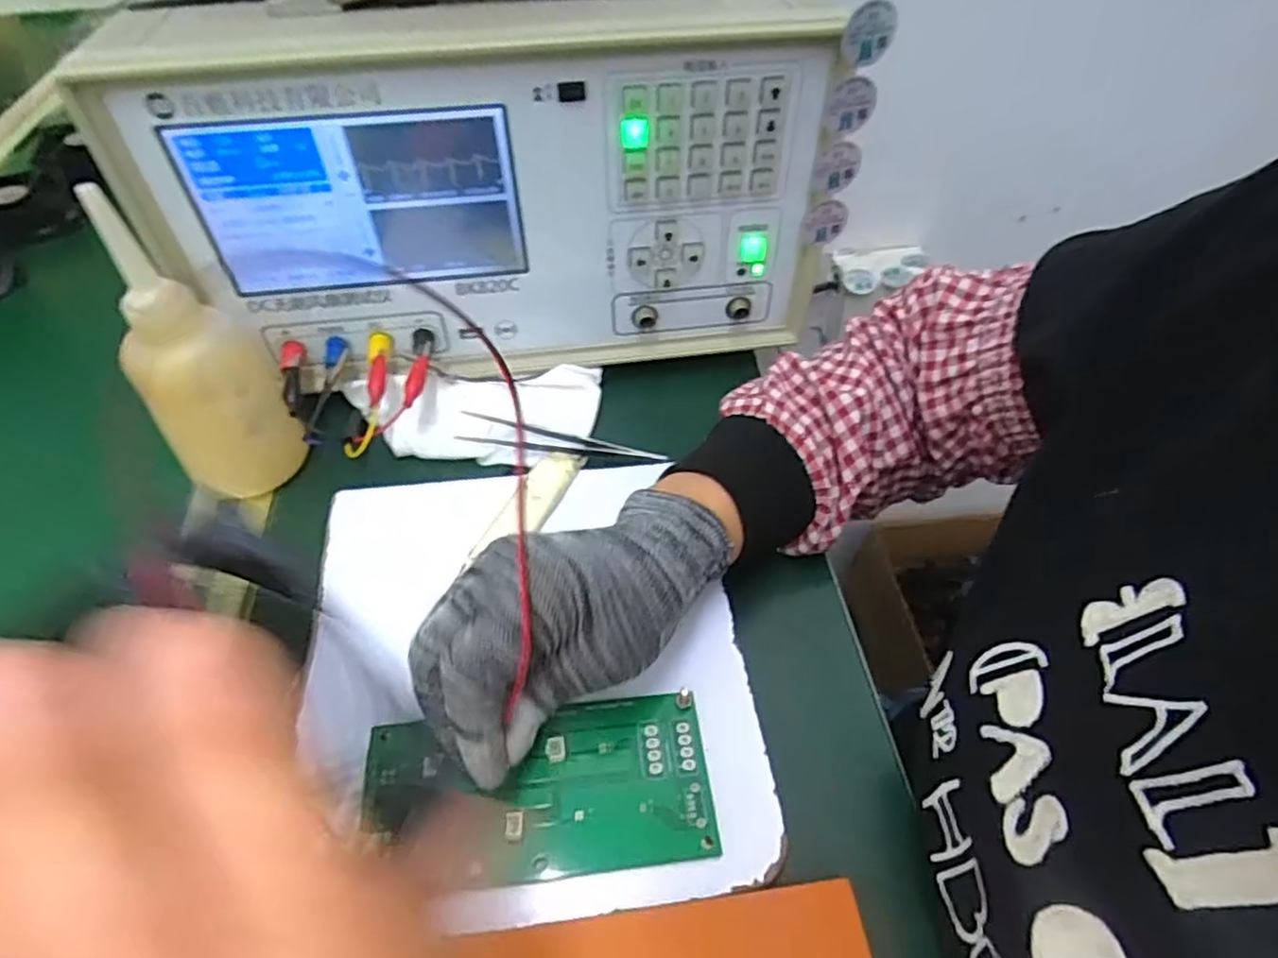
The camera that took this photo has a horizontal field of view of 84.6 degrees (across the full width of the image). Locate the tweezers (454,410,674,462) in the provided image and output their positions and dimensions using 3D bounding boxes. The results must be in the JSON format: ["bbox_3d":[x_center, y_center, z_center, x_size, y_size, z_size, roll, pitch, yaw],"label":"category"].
[{"bbox_3d":[-0.043,-0.023,0.407,0.122,0.009,0.017,7,51,7],"label":"tweezers"}]

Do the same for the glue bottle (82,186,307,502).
[{"bbox_3d":[-0.226,-0.060,0.354,0.062,0.144,0.066,-34,58,-24],"label":"glue bottle"}]

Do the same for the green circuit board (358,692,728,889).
[{"bbox_3d":[-0.039,0.120,0.276,0.132,0.004,0.065,0,51,-5],"label":"green circuit board"}]

